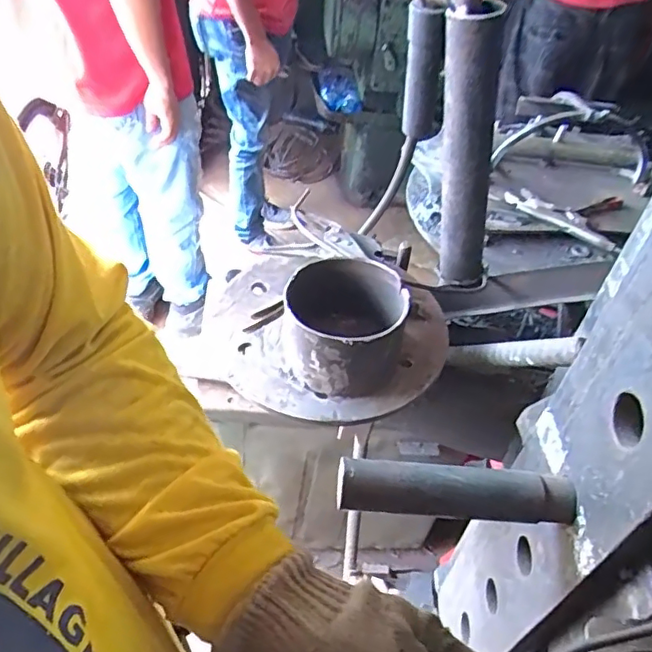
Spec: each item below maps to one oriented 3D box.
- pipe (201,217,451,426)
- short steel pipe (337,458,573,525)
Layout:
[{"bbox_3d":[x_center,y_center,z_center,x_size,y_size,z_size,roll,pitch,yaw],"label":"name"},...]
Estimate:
[{"bbox_3d":[0.003,-0.020,0.570,0.235,0.088,0.222,32,50,24],"label":"pipe"},{"bbox_3d":[0.088,0.113,0.391,0.158,0.025,0.028,5,44,-2],"label":"short steel pipe"}]

